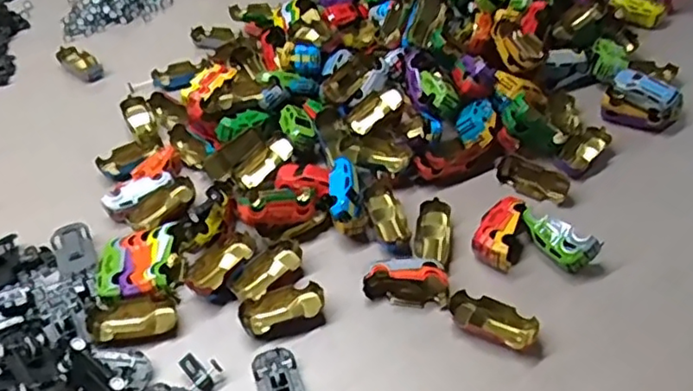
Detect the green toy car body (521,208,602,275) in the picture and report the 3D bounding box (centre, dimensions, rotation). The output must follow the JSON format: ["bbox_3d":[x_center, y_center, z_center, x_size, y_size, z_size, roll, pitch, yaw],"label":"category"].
[{"bbox_3d":[0.171,0.035,0.498,0.023,0.033,0.065,14,20,-48],"label":"green toy car body"}]

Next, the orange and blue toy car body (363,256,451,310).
[{"bbox_3d":[0.048,0.064,0.476,0.064,0.026,0.029,9,47,12],"label":"orange and blue toy car body"}]

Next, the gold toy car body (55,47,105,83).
[{"bbox_3d":[-0.315,-0.157,0.727,0.061,0.016,0.031,34,56,31],"label":"gold toy car body"}]

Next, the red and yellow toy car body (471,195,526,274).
[{"bbox_3d":[0.128,0.029,0.507,0.038,0.025,0.064,17,49,18],"label":"red and yellow toy car body"}]

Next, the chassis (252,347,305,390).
[{"bbox_3d":[-0.046,0.132,0.429,0.030,0.013,0.060,-15,47,-12],"label":"chassis"}]

